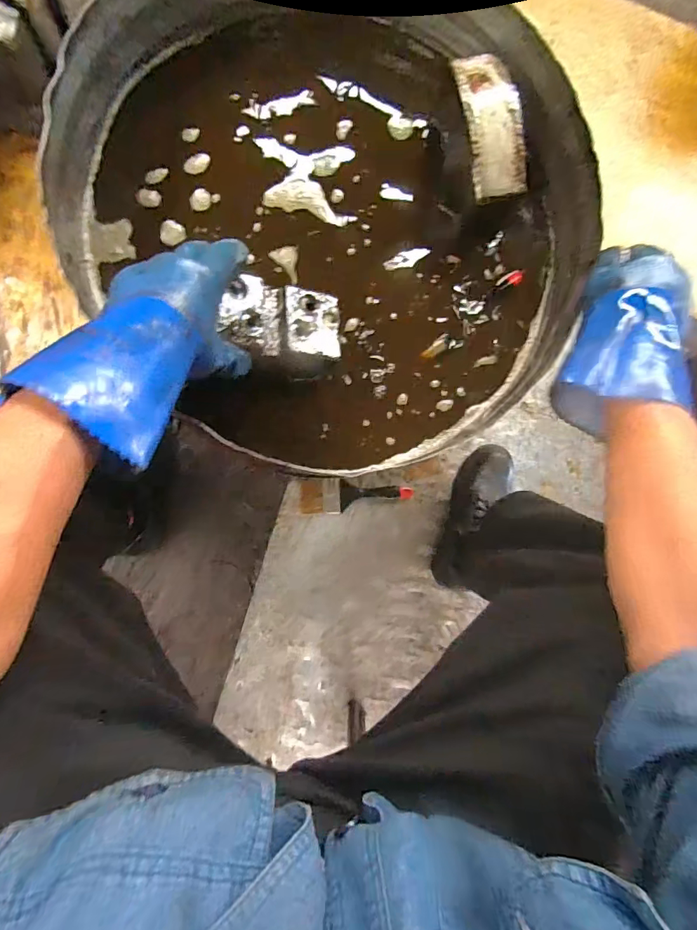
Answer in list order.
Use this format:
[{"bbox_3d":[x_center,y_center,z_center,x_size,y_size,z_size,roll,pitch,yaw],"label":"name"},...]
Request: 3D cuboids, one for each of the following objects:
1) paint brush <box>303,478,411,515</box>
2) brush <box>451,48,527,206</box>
[{"bbox_3d":[0.017,0.057,0.796,0.199,0.023,0.059,2,86,-9],"label":"paint brush"},{"bbox_3d":[0.155,-0.372,0.493,0.057,0.032,0.154,-12,88,-9],"label":"brush"}]

